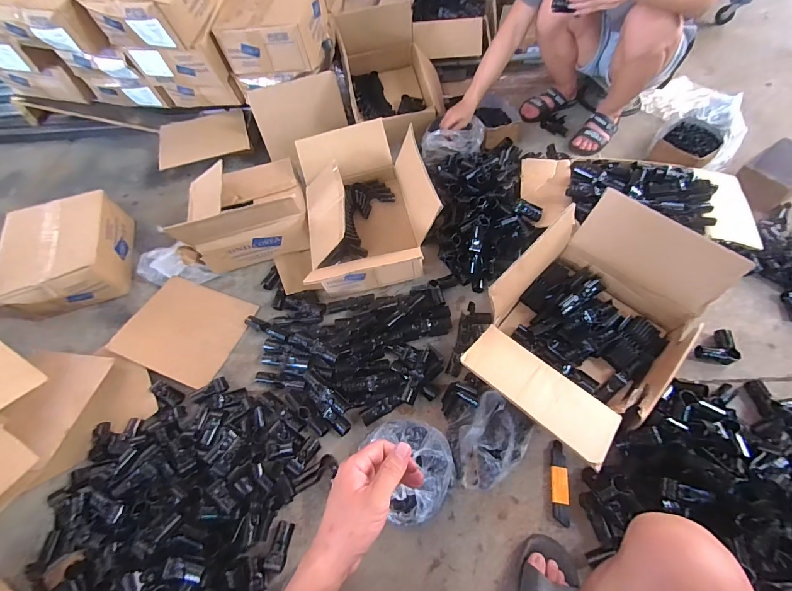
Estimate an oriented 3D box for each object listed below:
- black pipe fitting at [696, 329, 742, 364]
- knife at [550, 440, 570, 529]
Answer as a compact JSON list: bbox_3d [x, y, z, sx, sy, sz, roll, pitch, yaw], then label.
[{"bbox_3d":[0.744,0.124,0.825,0.103,0.037,0.069,-29,60,-13],"label":"black pipe fitting"},{"bbox_3d":[0.333,0.376,0.731,0.033,0.017,0.149,5,59,7],"label":"knife"}]

